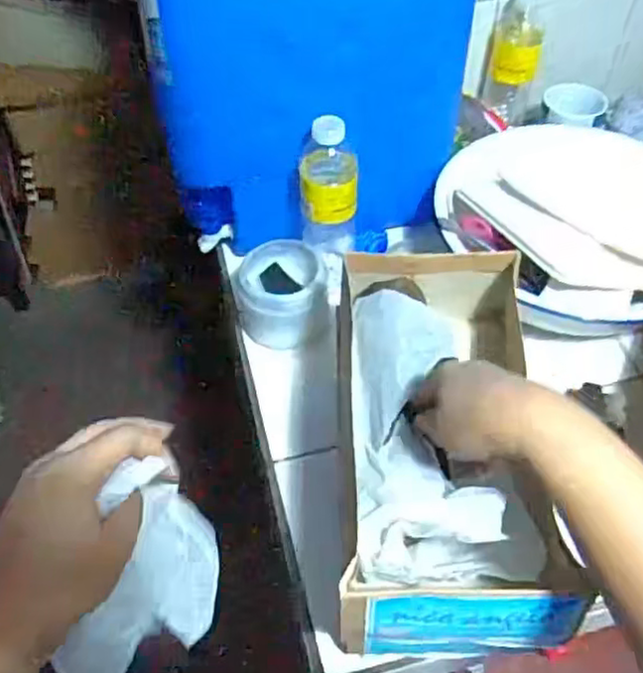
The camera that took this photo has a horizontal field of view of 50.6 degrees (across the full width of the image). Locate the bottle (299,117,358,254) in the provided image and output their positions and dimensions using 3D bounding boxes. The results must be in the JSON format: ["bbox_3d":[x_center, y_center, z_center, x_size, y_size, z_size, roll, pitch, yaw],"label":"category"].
[{"bbox_3d":[0.008,-0.145,0.720,0.058,0.191,0.056,-2,52,0],"label":"bottle"}]

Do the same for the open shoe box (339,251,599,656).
[{"bbox_3d":[0.097,0.063,0.512,0.152,0.102,0.299,5,49,5],"label":"open shoe box"}]

